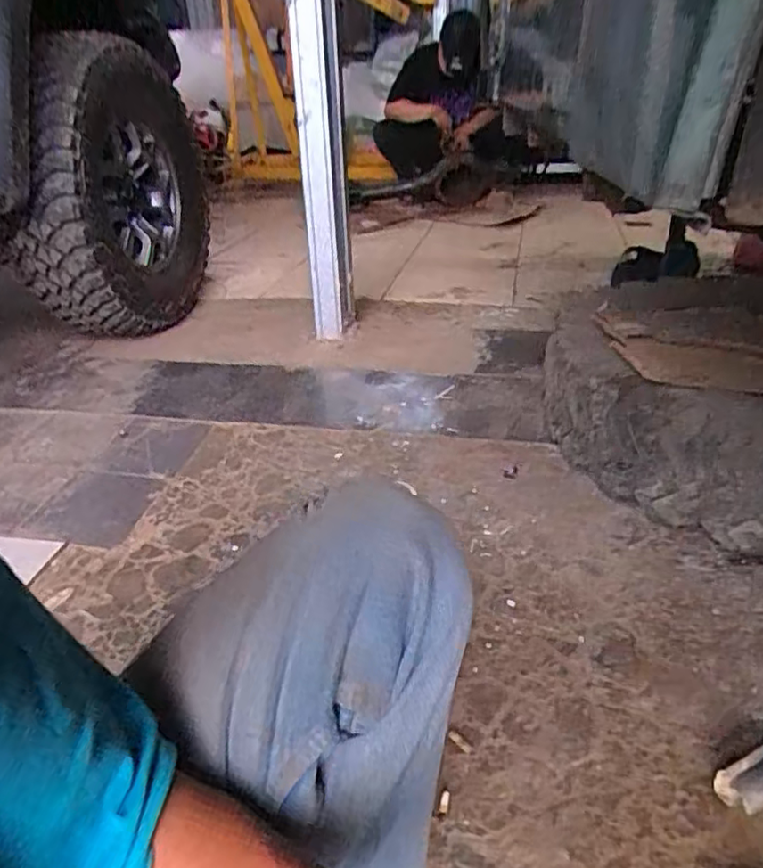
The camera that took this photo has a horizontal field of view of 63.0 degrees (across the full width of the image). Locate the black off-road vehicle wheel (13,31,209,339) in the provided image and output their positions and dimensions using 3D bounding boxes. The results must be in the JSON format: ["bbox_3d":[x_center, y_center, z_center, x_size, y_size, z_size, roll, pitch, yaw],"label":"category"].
[{"bbox_3d":[-0.650,-0.587,1.553,0.223,0.649,0.663,0,31,6],"label":"black off-road vehicle wheel"}]

